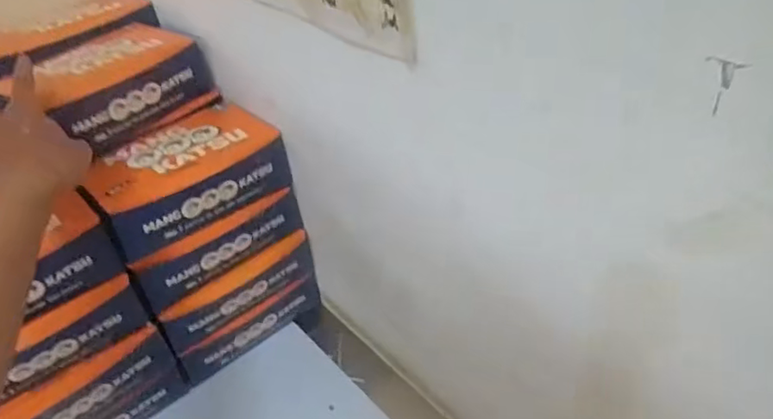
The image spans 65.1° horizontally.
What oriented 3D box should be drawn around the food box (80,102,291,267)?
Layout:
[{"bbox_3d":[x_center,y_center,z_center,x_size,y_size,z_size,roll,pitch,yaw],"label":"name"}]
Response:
[{"bbox_3d":[-0.196,-0.036,0.585,0.172,0.067,0.109,-35,48,-29],"label":"food box"}]

